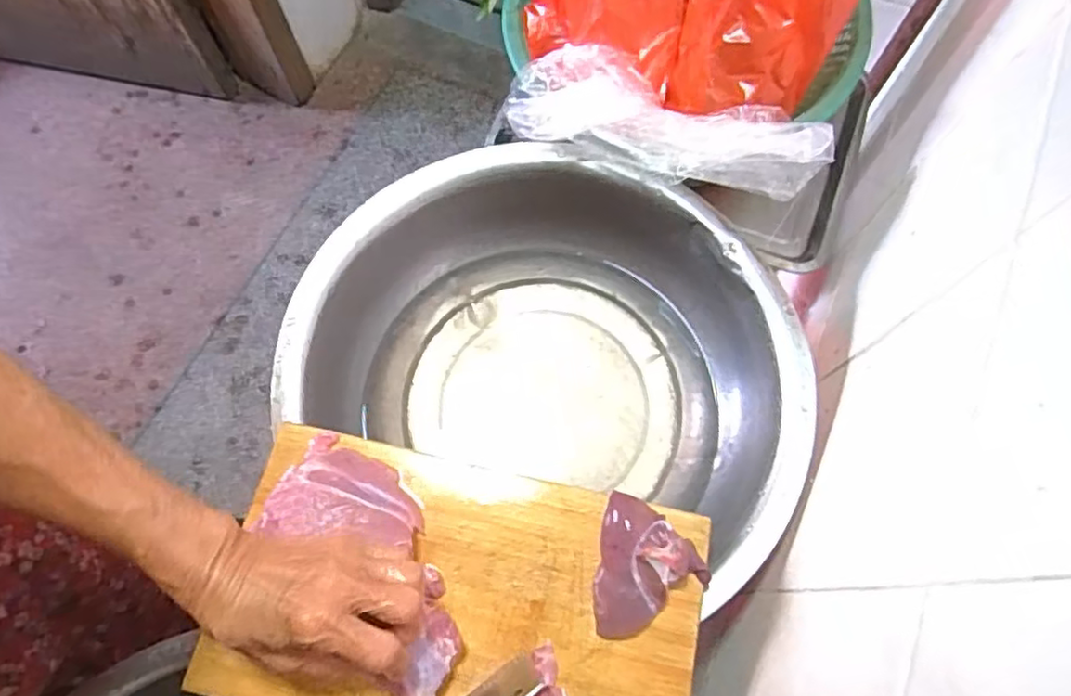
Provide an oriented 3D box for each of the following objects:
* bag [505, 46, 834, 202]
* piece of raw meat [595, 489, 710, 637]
[{"bbox_3d":[0.115,-0.192,0.582,0.278,0.055,0.091,18,69,6],"label":"bag"},{"bbox_3d":[0.081,0.152,0.446,0.074,0.028,0.089,9,69,3],"label":"piece of raw meat"}]

